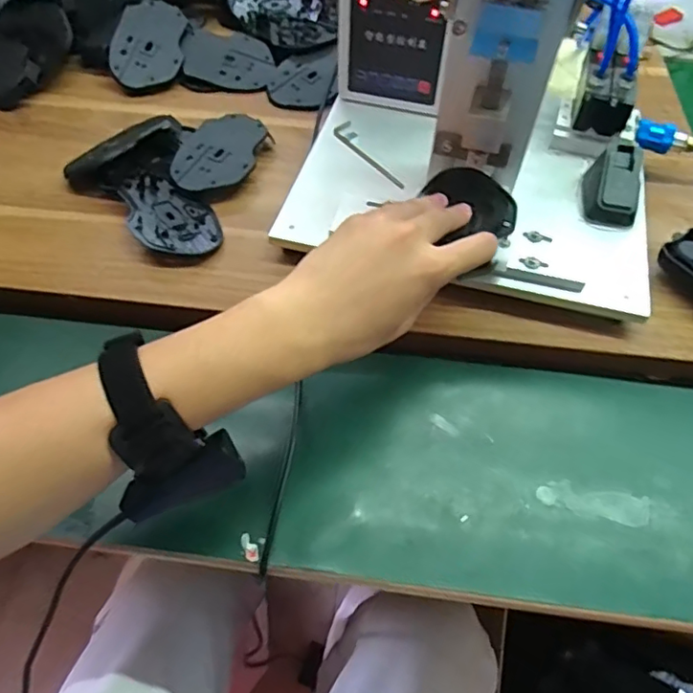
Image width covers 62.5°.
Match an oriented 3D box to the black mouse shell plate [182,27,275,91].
[{"bbox_3d":[-0.130,-0.321,0.638,0.100,0.009,0.065,10,79,-2],"label":"black mouse shell plate"}]

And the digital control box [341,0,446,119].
[{"bbox_3d":[0.046,-0.321,0.523,0.096,0.181,0.082,8,56,4],"label":"digital control box"}]

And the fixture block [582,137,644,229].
[{"bbox_3d":[0.227,-0.138,0.483,0.041,0.038,0.065,12,57,7],"label":"fixture block"}]

